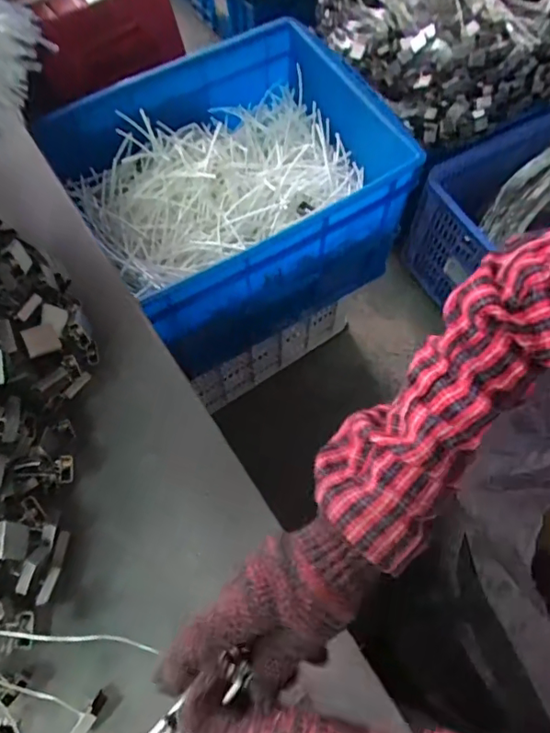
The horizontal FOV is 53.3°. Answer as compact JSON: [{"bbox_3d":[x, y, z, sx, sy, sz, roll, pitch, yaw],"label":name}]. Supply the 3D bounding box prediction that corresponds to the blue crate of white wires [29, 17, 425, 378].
[{"bbox_3d":[-0.089,-0.306,1.047,0.521,0.334,0.443,-30,68,-14],"label":"blue crate of white wires"}]

